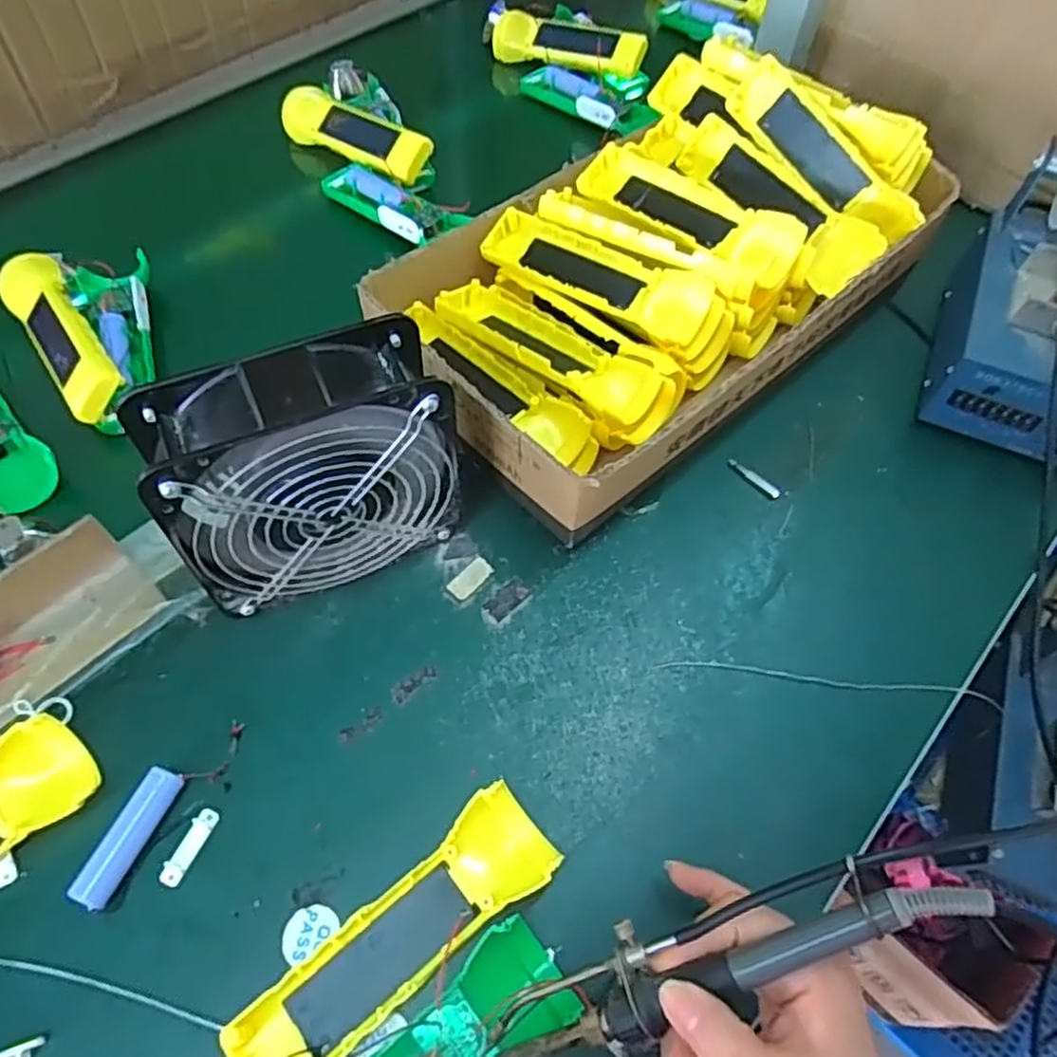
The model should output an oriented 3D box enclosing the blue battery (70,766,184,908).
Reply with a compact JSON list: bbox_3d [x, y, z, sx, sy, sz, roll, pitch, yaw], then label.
[{"bbox_3d":[-0.199,0.153,0.368,0.018,0.016,0.066,23,61,9],"label":"blue battery"}]

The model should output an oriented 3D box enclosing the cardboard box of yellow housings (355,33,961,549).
[{"bbox_3d":[0.102,-0.193,0.525,0.224,0.111,0.410,42,66,19],"label":"cardboard box of yellow housings"}]

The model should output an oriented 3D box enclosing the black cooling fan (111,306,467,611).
[{"bbox_3d":[-0.114,-0.029,0.403,0.154,0.145,0.068,-22,64,-16],"label":"black cooling fan"}]

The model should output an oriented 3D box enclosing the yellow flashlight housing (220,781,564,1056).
[{"bbox_3d":[-0.059,0.194,0.346,0.161,0.024,0.047,-37,69,-22],"label":"yellow flashlight housing"}]

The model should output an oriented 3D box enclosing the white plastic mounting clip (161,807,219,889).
[{"bbox_3d":[-0.172,0.161,0.373,0.011,0.004,0.039,22,61,8],"label":"white plastic mounting clip"}]

